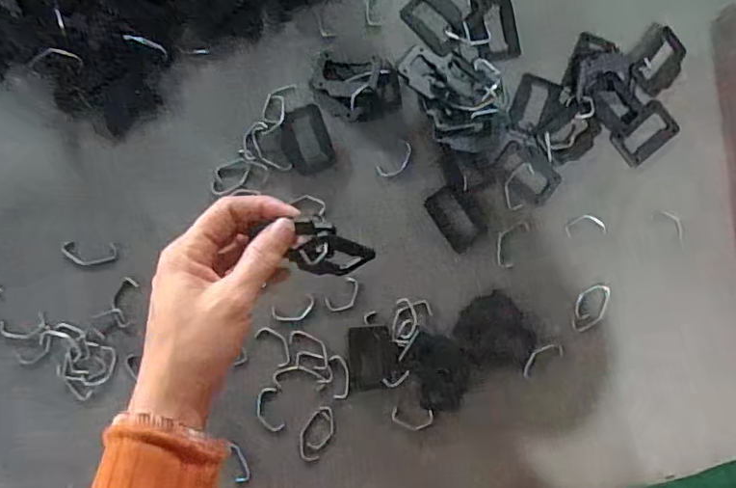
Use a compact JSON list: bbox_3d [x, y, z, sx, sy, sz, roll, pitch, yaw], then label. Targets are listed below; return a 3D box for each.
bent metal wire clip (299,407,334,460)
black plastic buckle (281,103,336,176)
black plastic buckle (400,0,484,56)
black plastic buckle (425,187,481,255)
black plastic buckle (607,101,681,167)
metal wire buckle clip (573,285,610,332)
[{"bbox_3d":[-0.041,0.151,0.444,0.023,0.004,0.045,29,91,-2],"label":"bent metal wire clip"},{"bbox_3d":[-0.049,-0.083,0.443,0.036,0.004,0.053,-17,90,-3],"label":"black plastic buckle"},{"bbox_3d":[0.061,-0.188,0.443,0.050,0.004,0.059,40,88,-1],"label":"black plastic buckle"},{"bbox_3d":[0.070,-0.020,0.445,0.027,0.004,0.051,-34,91,-2],"label":"black plastic buckle"},{"bbox_3d":[0.226,-0.090,0.453,0.054,0.005,0.034,-39,91,-2],"label":"black plastic buckle"},{"bbox_3d":[0.182,0.052,0.453,0.026,0.004,0.042,16,89,-2],"label":"metal wire buckle clip"}]

